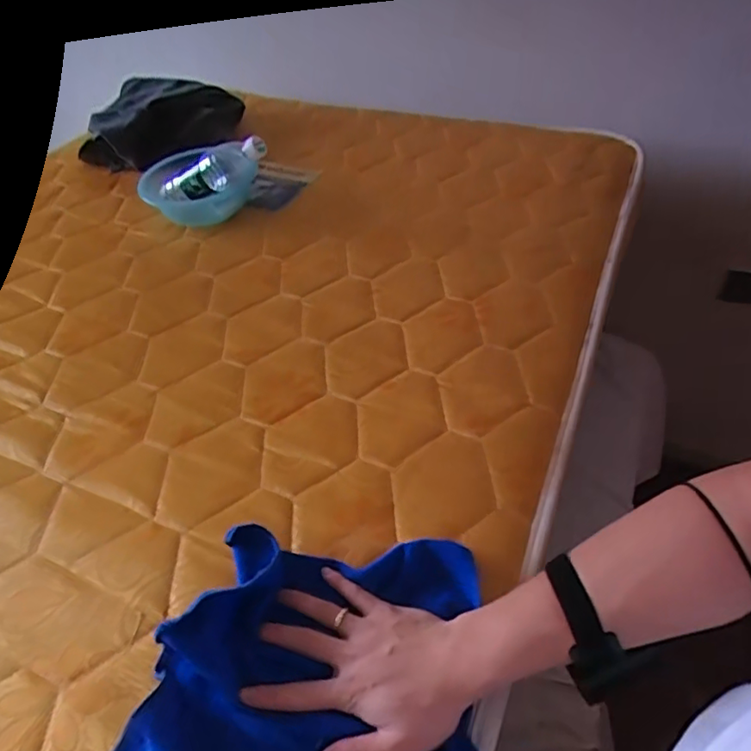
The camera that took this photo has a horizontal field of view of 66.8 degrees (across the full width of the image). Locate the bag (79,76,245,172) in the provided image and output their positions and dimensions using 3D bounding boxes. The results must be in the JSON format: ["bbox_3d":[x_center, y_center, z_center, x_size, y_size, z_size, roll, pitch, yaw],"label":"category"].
[{"bbox_3d":[-0.413,-0.504,1.140,0.334,0.147,0.128,-24,47,-20],"label":"bag"}]

